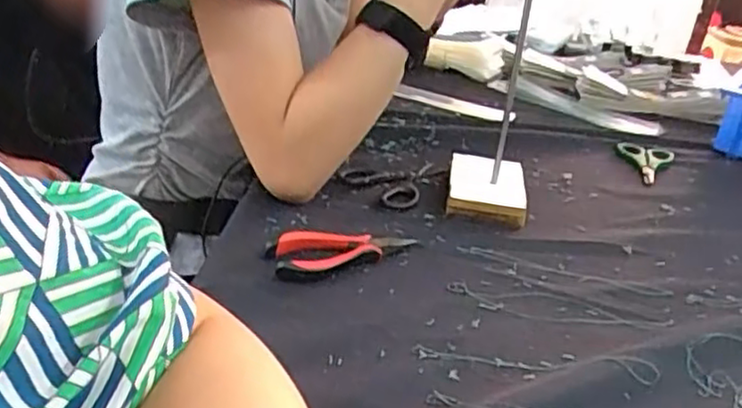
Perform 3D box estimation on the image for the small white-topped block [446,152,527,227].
[{"bbox_3d":[0.107,-0.016,0.638,0.068,0.022,0.108,10,28,4],"label":"small white-topped block"}]

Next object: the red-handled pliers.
[{"bbox_3d":[-0.017,0.035,0.522,0.109,0.016,0.039,-5,30,-23],"label":"red-handled pliers"}]

